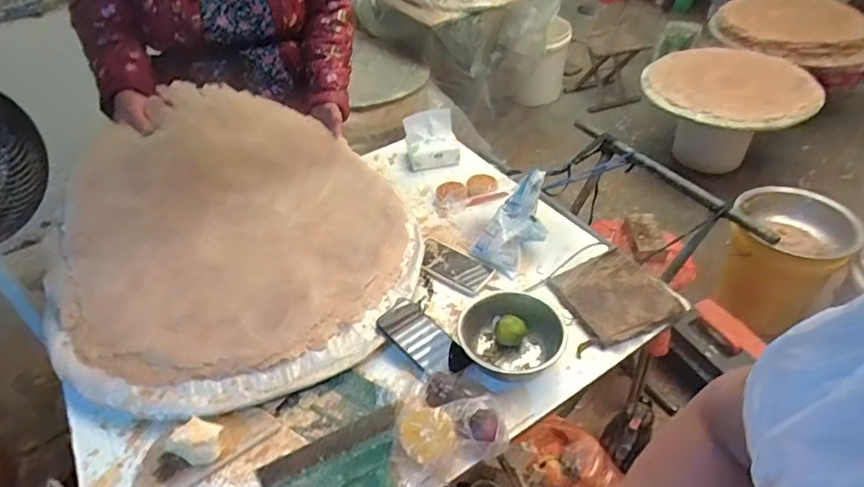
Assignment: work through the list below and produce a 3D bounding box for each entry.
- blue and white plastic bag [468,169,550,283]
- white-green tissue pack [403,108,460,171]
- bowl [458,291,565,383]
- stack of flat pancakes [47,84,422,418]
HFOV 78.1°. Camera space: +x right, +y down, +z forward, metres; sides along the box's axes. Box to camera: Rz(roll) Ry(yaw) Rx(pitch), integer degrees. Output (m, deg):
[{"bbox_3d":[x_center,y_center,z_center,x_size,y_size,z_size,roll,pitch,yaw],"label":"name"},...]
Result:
[{"bbox_3d":[0.162,-0.046,1.023,0.111,0.062,0.209,23,74,25],"label":"blue and white plastic bag"},{"bbox_3d":[-0.002,-0.247,1.266,0.119,0.095,0.116,-9,42,-8],"label":"white-green tissue pack"},{"bbox_3d":[0.129,0.148,0.853,0.172,0.059,0.153,1,42,4],"label":"bowl"},{"bbox_3d":[-0.344,-0.033,0.949,0.604,0.241,0.574,-7,42,-5],"label":"stack of flat pancakes"}]

